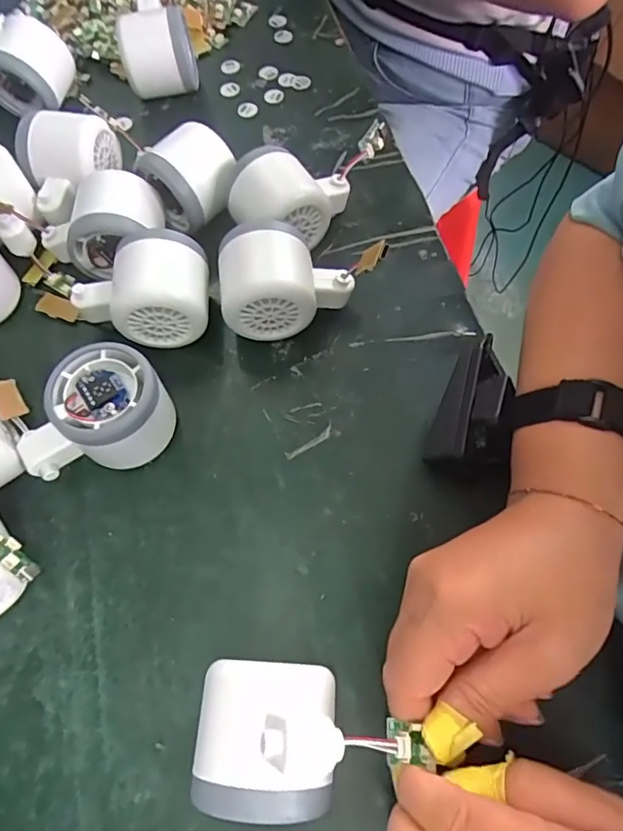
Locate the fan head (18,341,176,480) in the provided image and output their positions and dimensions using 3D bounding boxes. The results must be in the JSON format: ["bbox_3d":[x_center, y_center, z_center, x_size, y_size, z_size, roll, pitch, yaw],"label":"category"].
[{"bbox_3d":[-0.121,0.006,0.300,0.056,0.052,0.078,29,68,14],"label":"fan head"}]

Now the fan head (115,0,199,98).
[{"bbox_3d":[-0.127,-0.307,0.438,0.055,0.063,0.061,-4,65,-1],"label":"fan head"}]

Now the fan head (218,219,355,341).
[{"bbox_3d":[-0.017,-0.087,0.335,0.080,0.057,0.055,-7,65,-2],"label":"fan head"}]

